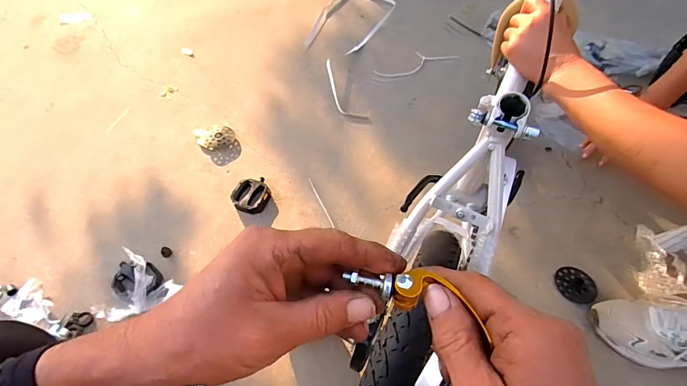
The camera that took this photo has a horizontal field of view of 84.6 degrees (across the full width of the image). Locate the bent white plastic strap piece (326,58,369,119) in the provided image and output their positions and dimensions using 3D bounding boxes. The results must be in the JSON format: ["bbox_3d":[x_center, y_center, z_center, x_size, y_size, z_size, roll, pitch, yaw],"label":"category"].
[{"bbox_3d":[-0.006,-0.272,1.006,0.064,0.011,0.204,-21,73,-16],"label":"bent white plastic strap piece"}]

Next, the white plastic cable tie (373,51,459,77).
[{"bbox_3d":[0.202,-0.379,1.096,0.245,0.012,0.079,-18,56,-8],"label":"white plastic cable tie"}]

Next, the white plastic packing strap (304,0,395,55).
[{"bbox_3d":[0.012,-0.549,1.192,0.197,0.033,0.329,26,58,15],"label":"white plastic packing strap"}]

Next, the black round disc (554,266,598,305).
[{"bbox_3d":[0.446,0.174,0.724,0.073,0.012,0.066,12,55,6],"label":"black round disc"}]

